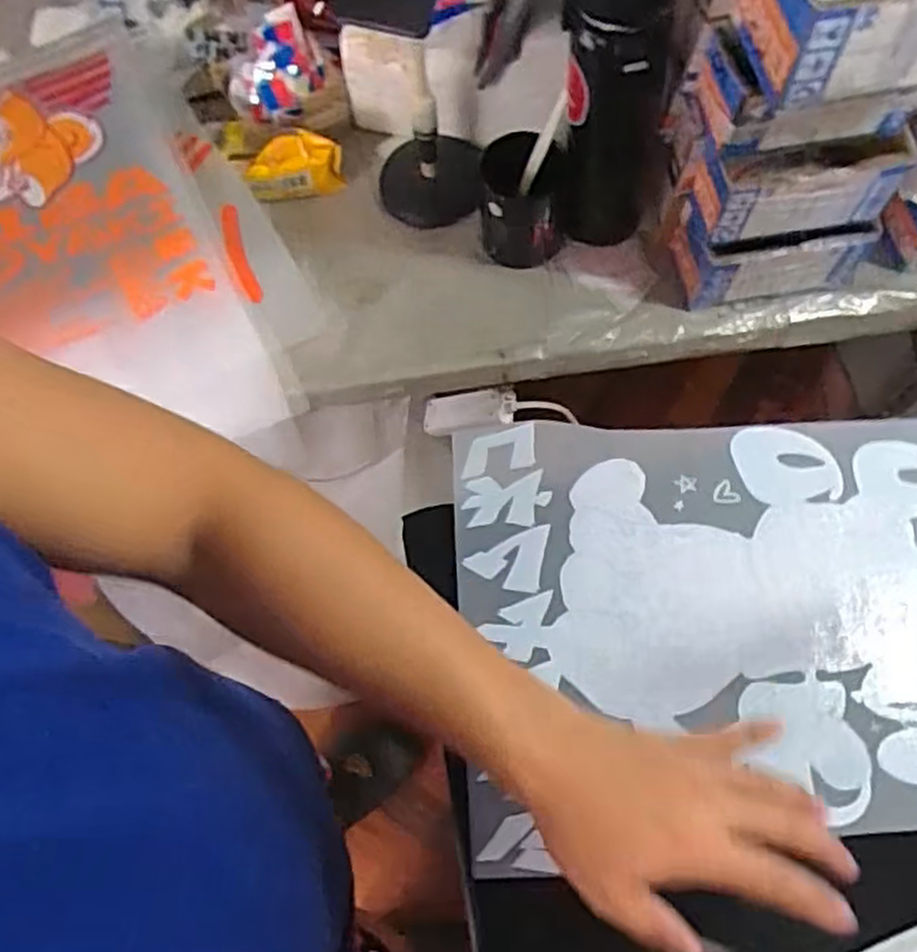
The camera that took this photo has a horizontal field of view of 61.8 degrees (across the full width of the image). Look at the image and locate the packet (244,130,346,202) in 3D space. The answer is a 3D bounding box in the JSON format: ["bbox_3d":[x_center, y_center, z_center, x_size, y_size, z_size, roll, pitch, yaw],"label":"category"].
[{"bbox_3d":[-0.163,-0.308,0.770,0.093,0.057,0.041,-8,71,-2],"label":"packet"}]

